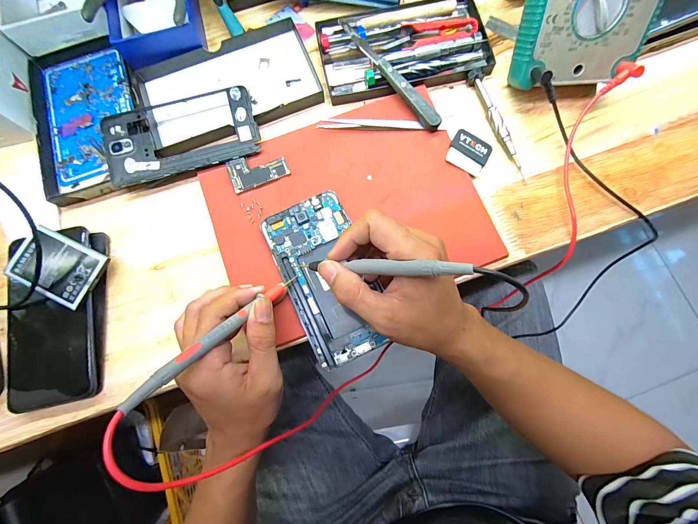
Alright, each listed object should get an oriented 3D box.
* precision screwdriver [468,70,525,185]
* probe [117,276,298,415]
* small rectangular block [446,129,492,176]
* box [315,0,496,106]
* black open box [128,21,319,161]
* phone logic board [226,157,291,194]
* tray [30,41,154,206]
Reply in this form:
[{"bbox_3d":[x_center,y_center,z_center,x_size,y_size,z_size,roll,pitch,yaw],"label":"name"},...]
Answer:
[{"bbox_3d":[0.150,-0.138,0.311,0.014,0.014,0.122,-21,78,-3],"label":"precision screwdriver"},{"bbox_3d":[-0.085,0.047,0.221,0.009,0.011,0.148,40,42,9],"label":"probe"},{"bbox_3d":[0.118,-0.108,0.304,0.038,0.006,0.042,26,80,6],"label":"small rectangular block"},{"bbox_3d":[0.059,-0.229,0.326,0.172,0.019,0.099,-9,78,-1],"label":"box"},{"bbox_3d":[-0.126,-0.184,0.327,0.180,0.020,0.118,-26,79,-4],"label":"black open box"},{"bbox_3d":[-0.089,-0.091,0.303,0.055,0.004,0.034,-20,78,-3],"label":"phone logic board"},{"bbox_3d":[-0.269,-0.154,0.325,0.107,0.015,0.192,-19,78,-3],"label":"tray"}]

